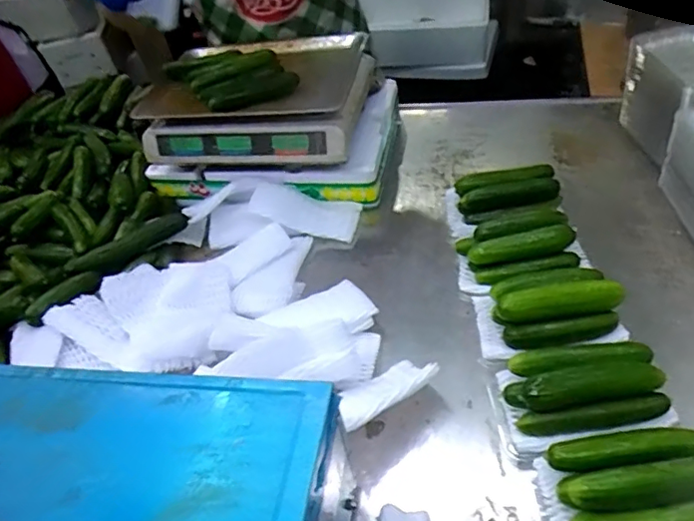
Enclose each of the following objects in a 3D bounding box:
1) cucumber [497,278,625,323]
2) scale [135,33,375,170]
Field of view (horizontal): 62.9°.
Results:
[{"bbox_3d":[0.236,0.044,0.629,0.130,0.029,0.028,-10,42,3],"label":"cucumber"},{"bbox_3d":[-0.140,-0.259,0.916,0.328,0.109,0.272,2,44,15],"label":"scale"}]

